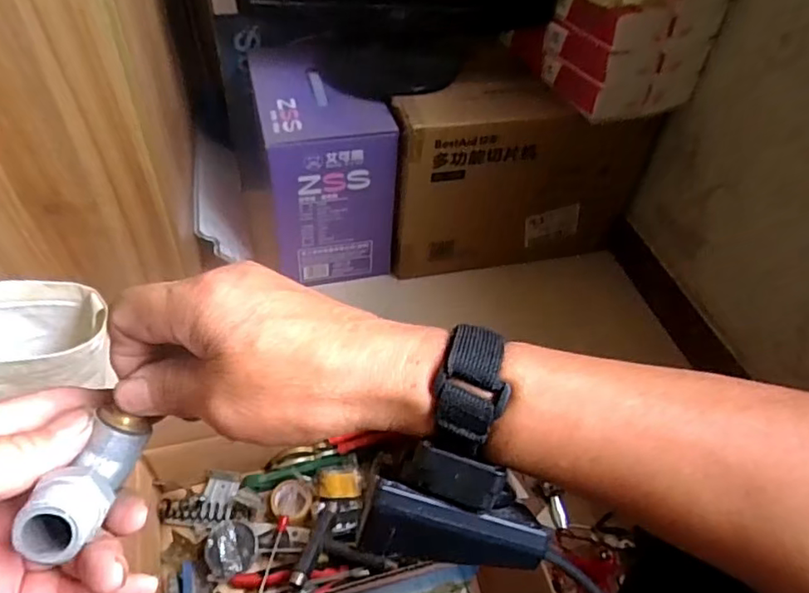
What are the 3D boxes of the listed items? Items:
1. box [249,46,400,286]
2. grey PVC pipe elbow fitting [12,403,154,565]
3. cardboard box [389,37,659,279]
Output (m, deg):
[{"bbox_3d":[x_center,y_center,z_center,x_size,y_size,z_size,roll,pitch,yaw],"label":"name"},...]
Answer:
[{"bbox_3d":[-0.142,-0.222,0.982,0.186,0.270,0.277,-9,49,-14],"label":"box"},{"bbox_3d":[-0.126,0.075,0.236,0.023,0.025,0.063,6,26,-1],"label":"grey PVC pipe elbow fitting"},{"bbox_3d":[0.174,-0.238,1.022,0.412,0.289,0.236,-5,48,-11],"label":"cardboard box"}]

